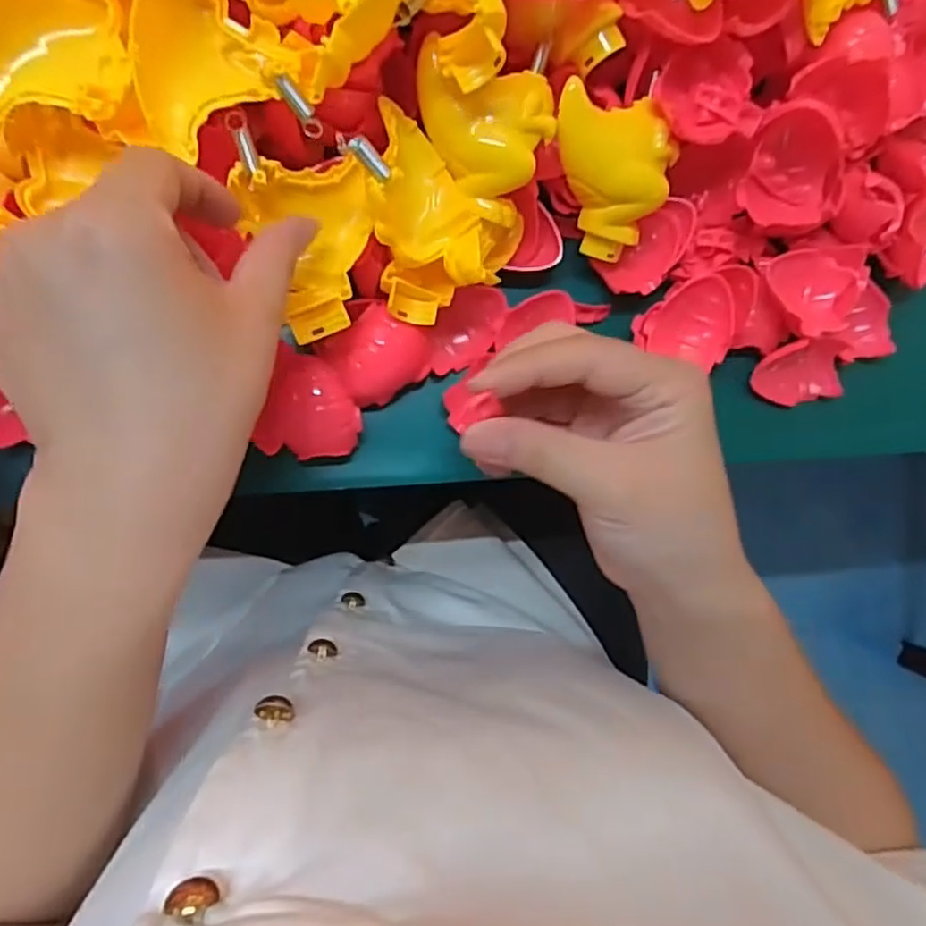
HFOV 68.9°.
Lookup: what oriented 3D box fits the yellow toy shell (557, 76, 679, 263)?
[{"bbox_3d":[0.066,-0.130,0.293,0.045,0.023,0.073,-21,121,10],"label":"yellow toy shell"}]

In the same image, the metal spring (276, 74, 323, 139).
[{"bbox_3d":[-0.057,-0.125,0.238,0.007,0.004,0.023,-46,139,-6],"label":"metal spring"}]

